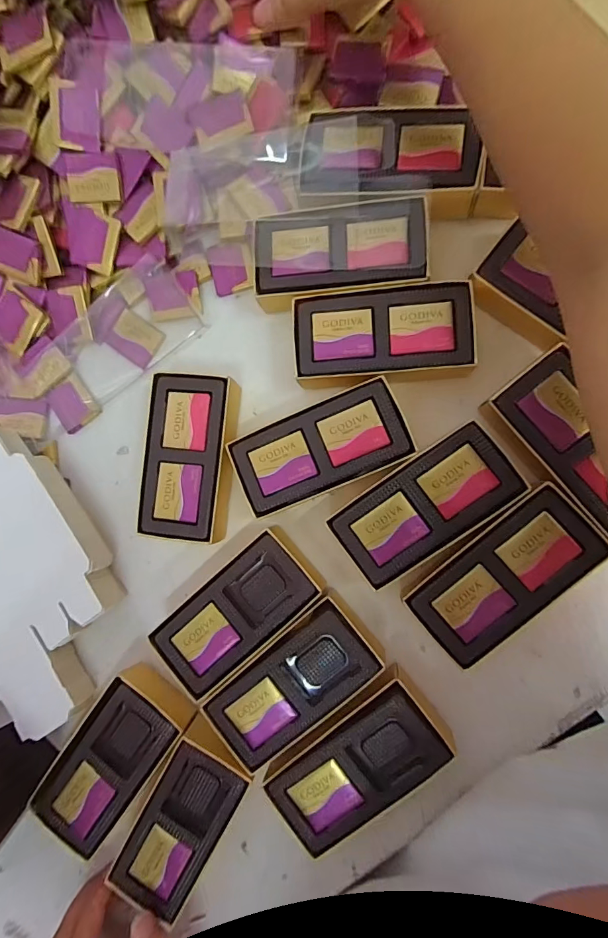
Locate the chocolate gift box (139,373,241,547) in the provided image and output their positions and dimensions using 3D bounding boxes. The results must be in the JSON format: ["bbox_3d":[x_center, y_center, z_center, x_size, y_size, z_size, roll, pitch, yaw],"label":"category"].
[{"bbox_3d":[-0.079,-0.008,0.308,0.062,0.035,0.113,7,89,10],"label":"chocolate gift box"}]

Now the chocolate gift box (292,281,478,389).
[{"bbox_3d":[0.052,-0.087,0.289,0.113,0.033,0.061,-2,87,9],"label":"chocolate gift box"}]

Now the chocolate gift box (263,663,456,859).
[{"bbox_3d":[0.035,0.188,0.279,0.117,0.034,0.058,-43,82,5],"label":"chocolate gift box"}]

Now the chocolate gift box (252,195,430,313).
[{"bbox_3d":[0.025,-0.143,0.294,0.113,0.031,0.061,-3,87,9],"label":"chocolate gift box"}]

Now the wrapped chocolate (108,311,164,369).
[{"bbox_3d":[-0.131,-0.101,0.333,0.038,0.004,0.032,34,93,9],"label":"wrapped chocolate"}]

